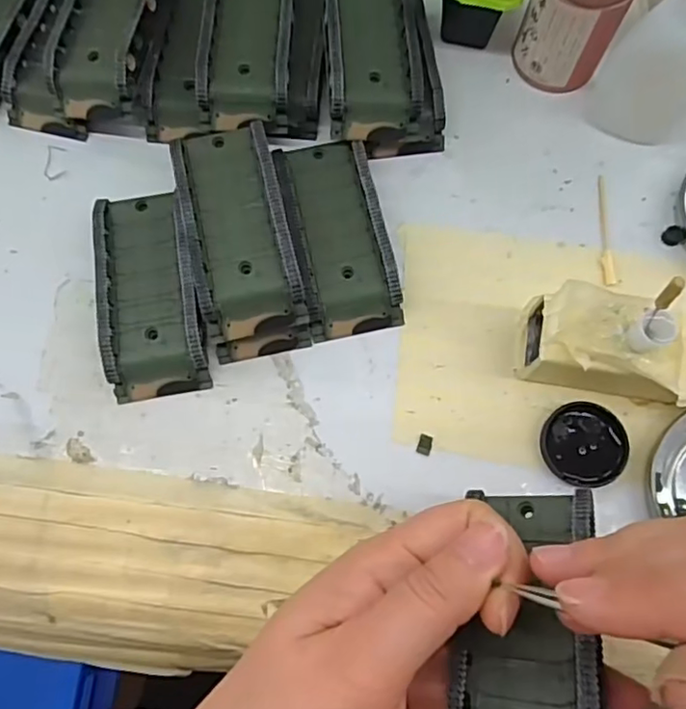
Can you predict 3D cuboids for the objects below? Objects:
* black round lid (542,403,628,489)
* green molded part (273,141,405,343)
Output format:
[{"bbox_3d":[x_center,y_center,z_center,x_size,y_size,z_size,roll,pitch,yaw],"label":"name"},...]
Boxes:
[{"bbox_3d":[0.104,0.039,0.256,0.035,0.006,0.035,0,73,0],"label":"black round lid"},{"bbox_3d":[-0.003,-0.057,0.278,0.043,0.023,0.093,-12,74,-3],"label":"green molded part"}]

